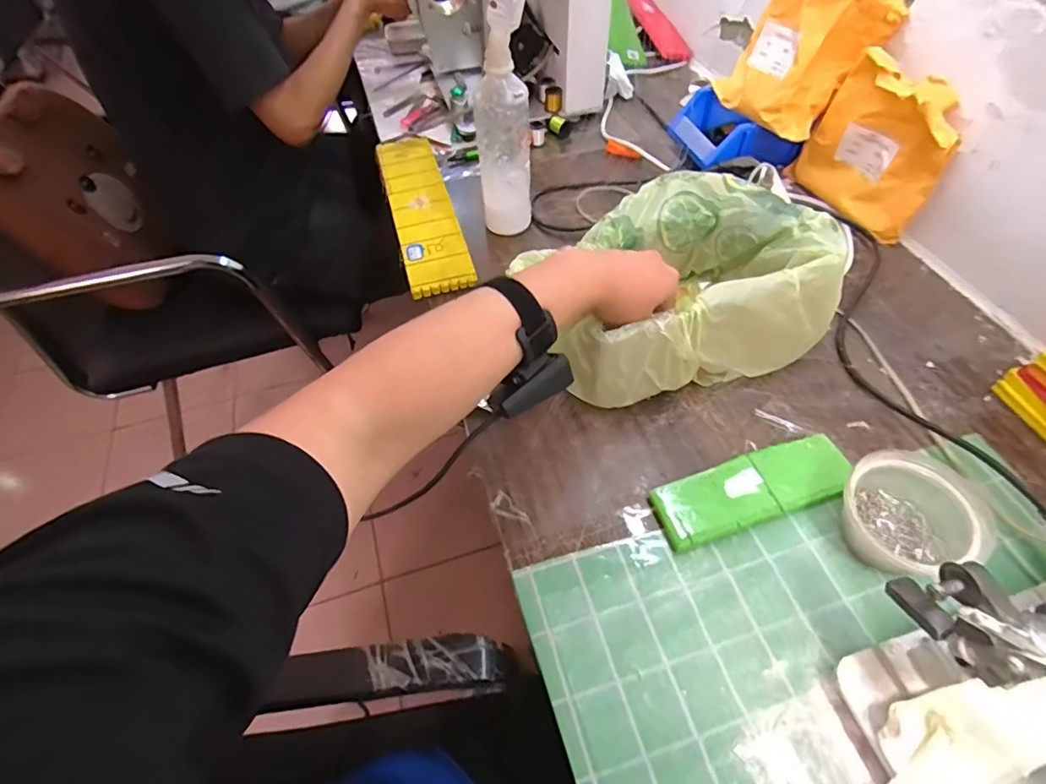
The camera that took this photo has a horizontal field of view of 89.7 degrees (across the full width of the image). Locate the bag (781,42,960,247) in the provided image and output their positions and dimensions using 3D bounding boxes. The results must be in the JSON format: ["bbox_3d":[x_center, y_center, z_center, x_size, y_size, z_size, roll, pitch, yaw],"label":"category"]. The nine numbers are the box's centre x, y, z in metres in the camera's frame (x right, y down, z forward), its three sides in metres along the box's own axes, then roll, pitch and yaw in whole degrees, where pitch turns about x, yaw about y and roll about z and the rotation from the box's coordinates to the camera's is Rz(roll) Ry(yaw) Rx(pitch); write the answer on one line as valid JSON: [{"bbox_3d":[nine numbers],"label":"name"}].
[{"bbox_3d":[0.428,-0.300,0.644,0.051,0.157,0.181,-22,55,-12],"label":"bag"}]

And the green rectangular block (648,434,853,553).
[{"bbox_3d":[0.201,0.085,0.461,0.174,0.014,0.059,-16,54,-8],"label":"green rectangular block"}]

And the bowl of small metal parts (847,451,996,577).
[{"bbox_3d":[0.308,0.097,0.420,0.095,0.063,0.094,-2,53,3],"label":"bowl of small metal parts"}]

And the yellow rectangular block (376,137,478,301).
[{"bbox_3d":[-0.143,-0.263,0.737,0.081,0.017,0.365,-15,54,-7],"label":"yellow rectangular block"}]

